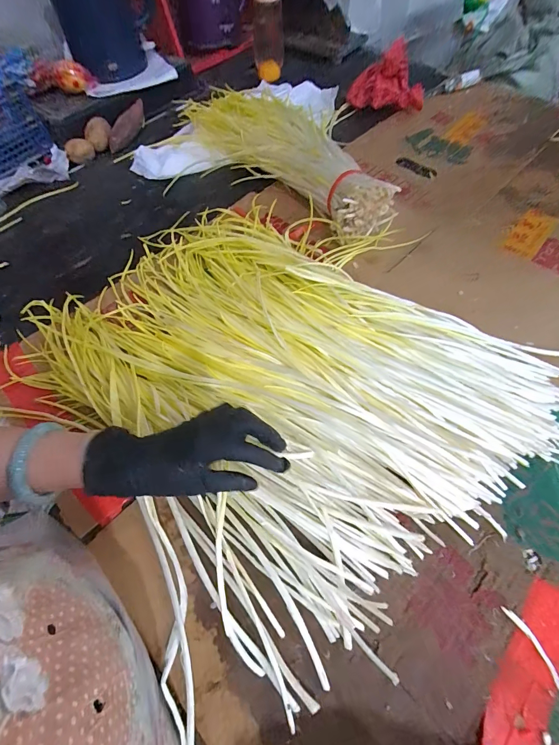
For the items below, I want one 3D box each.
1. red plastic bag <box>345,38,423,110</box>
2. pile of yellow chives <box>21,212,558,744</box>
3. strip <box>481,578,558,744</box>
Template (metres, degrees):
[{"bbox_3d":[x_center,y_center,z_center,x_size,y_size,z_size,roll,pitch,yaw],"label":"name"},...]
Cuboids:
[{"bbox_3d":[0.236,-0.642,0.731,0.158,0.073,0.161,10,64,5],"label":"red plastic bag"},{"bbox_3d":[-0.007,-0.013,0.427,0.504,0.051,0.549,-32,68,-15],"label":"pile of yellow chives"},{"bbox_3d":[0.219,0.262,0.290,0.046,0.007,0.162,34,67,19],"label":"strip"}]

